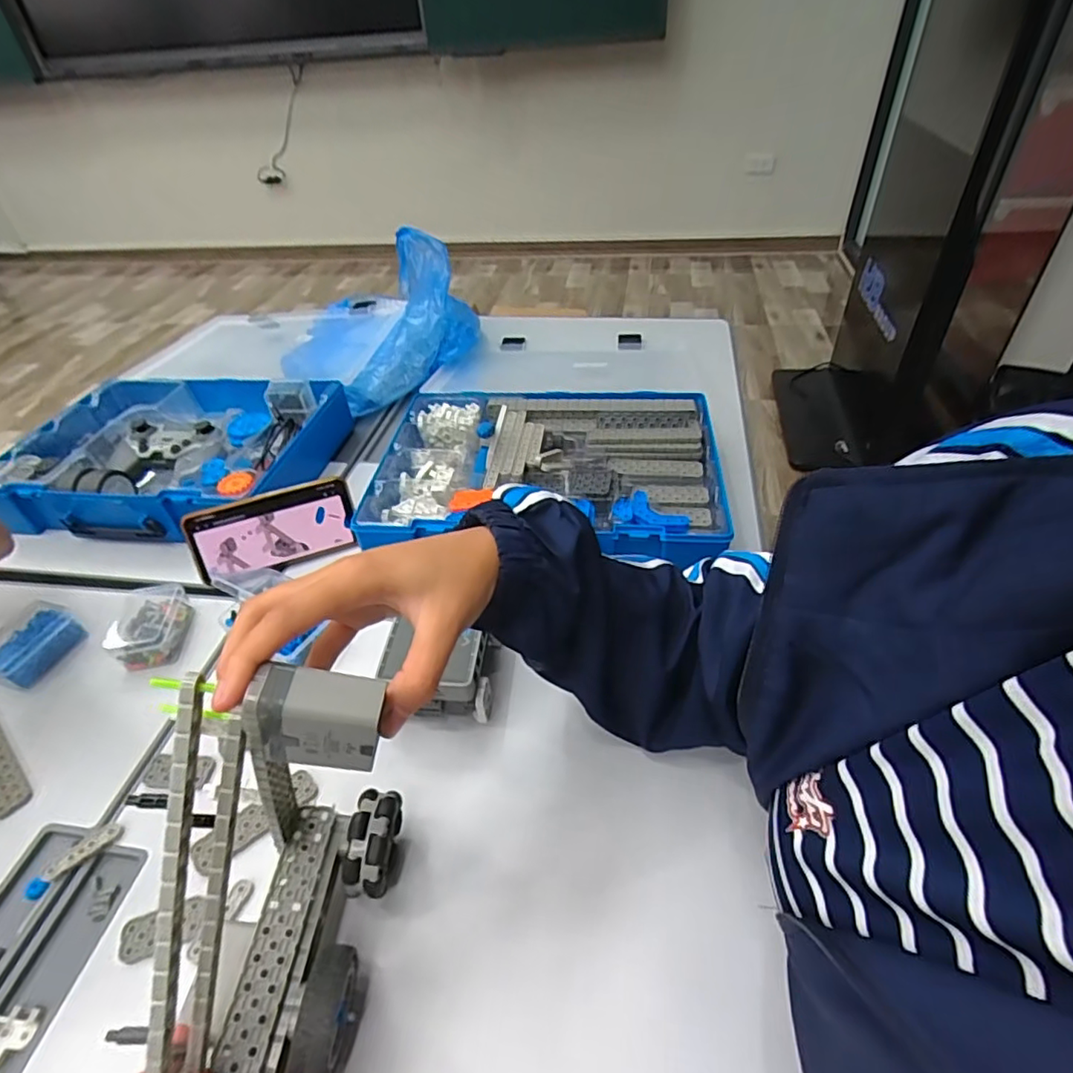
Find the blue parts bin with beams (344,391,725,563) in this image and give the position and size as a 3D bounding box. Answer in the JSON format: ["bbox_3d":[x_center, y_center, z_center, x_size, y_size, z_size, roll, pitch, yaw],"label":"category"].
[{"bbox_3d":[0.010,-0.072,0.650,0.361,0.049,0.262,2,43,8],"label":"blue parts bin with beams"}]

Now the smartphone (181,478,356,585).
[{"bbox_3d":[-0.273,-0.006,0.617,0.160,0.077,0.009,-17,17,-17],"label":"smartphone"}]

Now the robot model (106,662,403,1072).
[{"bbox_3d":[-0.124,0.182,0.285,0.094,0.206,0.155,4,45,7],"label":"robot model"}]

